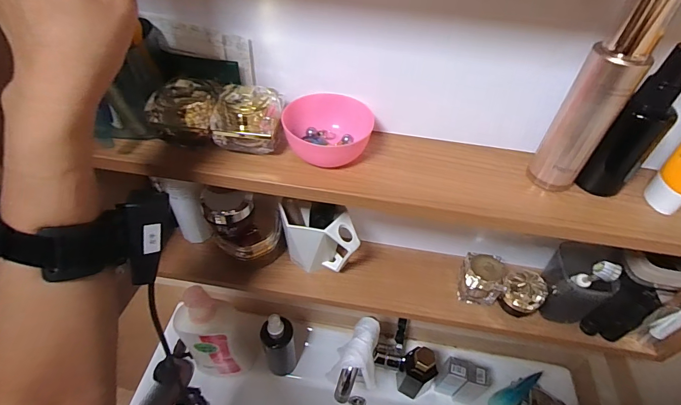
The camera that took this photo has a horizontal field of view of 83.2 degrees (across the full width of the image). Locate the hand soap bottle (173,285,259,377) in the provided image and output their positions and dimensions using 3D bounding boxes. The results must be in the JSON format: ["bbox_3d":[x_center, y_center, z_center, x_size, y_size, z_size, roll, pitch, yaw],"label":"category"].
[{"bbox_3d":[-0.216,0.236,0.677,0.107,0.221,0.072,-16,50,-18],"label":"hand soap bottle"}]

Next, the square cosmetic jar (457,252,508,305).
[{"bbox_3d":[0.179,0.099,0.494,0.055,0.057,0.047,16,48,11],"label":"square cosmetic jar"}]

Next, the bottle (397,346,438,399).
[{"bbox_3d":[0.143,0.307,0.703,0.064,0.161,0.067,30,52,22],"label":"bottle"}]

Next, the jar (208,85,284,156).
[{"bbox_3d":[-0.091,-0.081,0.377,0.064,0.052,0.047,-2,47,-6],"label":"jar"}]

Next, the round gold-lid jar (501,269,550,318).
[{"bbox_3d":[0.228,0.114,0.482,0.048,0.048,0.044,2,47,-2],"label":"round gold-lid jar"}]

